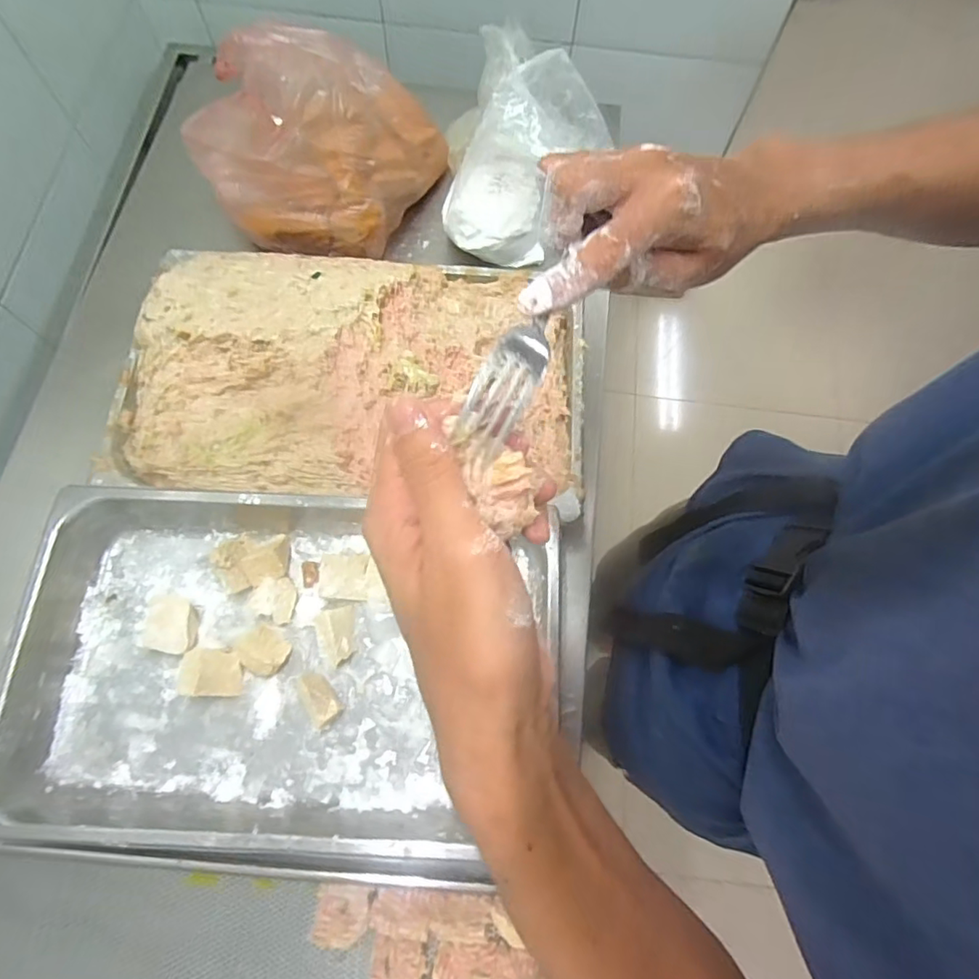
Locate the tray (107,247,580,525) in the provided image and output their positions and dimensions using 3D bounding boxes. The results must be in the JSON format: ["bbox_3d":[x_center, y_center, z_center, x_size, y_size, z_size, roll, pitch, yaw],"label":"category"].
[{"bbox_3d":[-0.150,-0.133,0.646,0.511,0.058,0.304,4,70,-1],"label":"tray"}]

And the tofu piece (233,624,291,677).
[{"bbox_3d":[-0.232,0.167,0.584,0.051,0.017,0.045,41,74,12],"label":"tofu piece"}]

